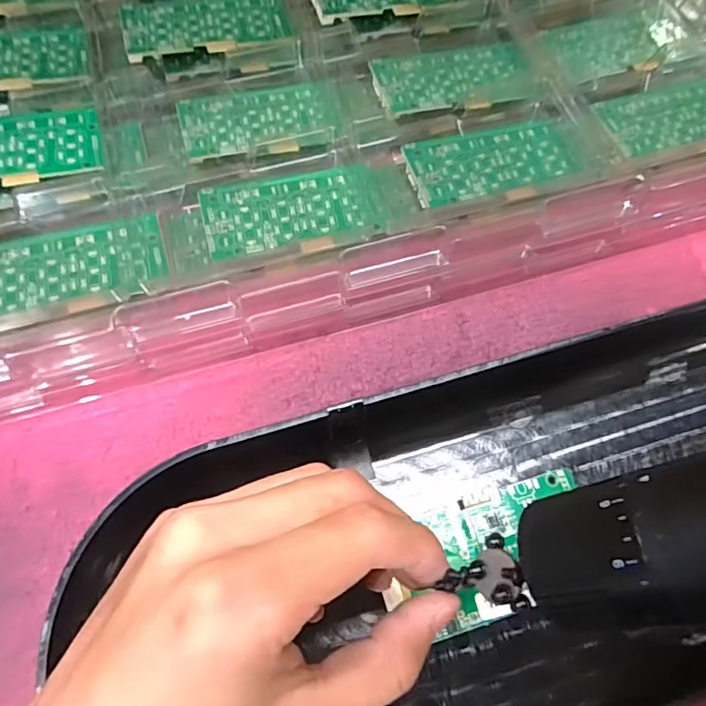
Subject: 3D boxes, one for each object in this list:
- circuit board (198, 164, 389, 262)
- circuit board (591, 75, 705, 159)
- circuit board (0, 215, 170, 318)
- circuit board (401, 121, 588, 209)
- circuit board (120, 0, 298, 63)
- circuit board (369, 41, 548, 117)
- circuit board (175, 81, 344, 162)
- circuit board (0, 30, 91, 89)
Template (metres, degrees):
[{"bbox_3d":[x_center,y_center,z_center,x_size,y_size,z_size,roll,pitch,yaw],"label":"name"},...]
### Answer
[{"bbox_3d":[-0.030,-0.075,0.286,0.093,0.010,0.048,-13,70,-7],"label":"circuit board"},{"bbox_3d":[0.184,-0.136,0.311,0.087,0.008,0.043,-17,71,-8],"label":"circuit board"},{"bbox_3d":[-0.150,-0.042,0.269,0.108,0.008,0.044,-14,70,-7],"label":"circuit board"},{"bbox_3d":[0.077,-0.106,0.297,0.096,0.008,0.043,-14,70,-7],"label":"circuit board"},{"bbox_3d":[-0.087,-0.198,0.327,0.096,0.012,0.047,-17,71,-6],"label":"circuit board"},{"bbox_3d":[0.061,-0.163,0.326,0.095,0.009,0.049,-13,70,-7],"label":"circuit board"},{"bbox_3d":[-0.052,-0.133,0.314,0.088,0.004,0.048,-13,67,-11],"label":"circuit board"},{"bbox_3d":[-0.204,-0.171,0.313,0.094,0.010,0.050,-13,70,-7],"label":"circuit board"}]

